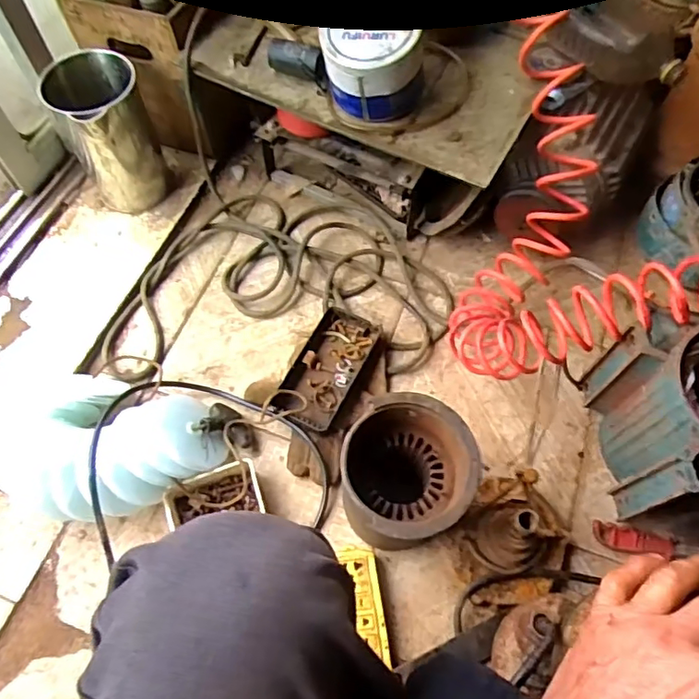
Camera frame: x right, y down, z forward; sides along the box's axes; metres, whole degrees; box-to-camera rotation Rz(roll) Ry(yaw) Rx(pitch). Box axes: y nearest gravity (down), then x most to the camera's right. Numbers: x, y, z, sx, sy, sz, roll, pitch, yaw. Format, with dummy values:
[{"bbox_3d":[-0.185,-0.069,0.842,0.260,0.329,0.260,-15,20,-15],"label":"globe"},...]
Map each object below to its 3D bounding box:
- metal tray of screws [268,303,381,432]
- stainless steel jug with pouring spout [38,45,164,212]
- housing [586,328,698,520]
[{"bbox_3d":[-0.027,0.029,0.803,0.097,0.035,0.182,24,66,11],"label":"metal tray of screws"},{"bbox_3d":[-0.362,-0.323,0.870,0.125,0.206,0.113,-24,66,-12],"label":"stainless steel jug with pouring spout"},{"bbox_3d":[0.418,0.092,0.681,0.178,0.201,0.178,-3,63,-2],"label":"housing"}]

